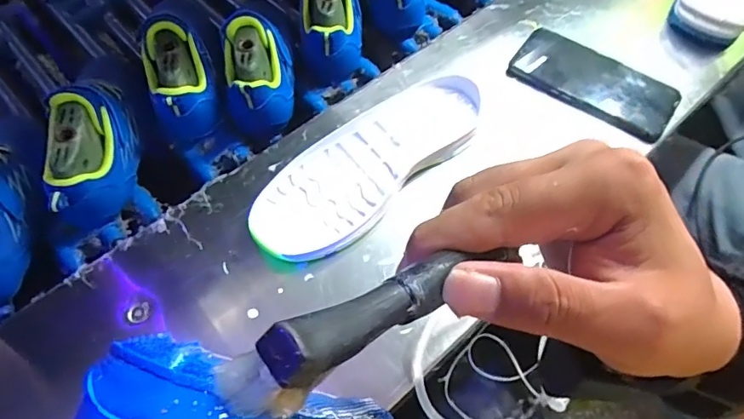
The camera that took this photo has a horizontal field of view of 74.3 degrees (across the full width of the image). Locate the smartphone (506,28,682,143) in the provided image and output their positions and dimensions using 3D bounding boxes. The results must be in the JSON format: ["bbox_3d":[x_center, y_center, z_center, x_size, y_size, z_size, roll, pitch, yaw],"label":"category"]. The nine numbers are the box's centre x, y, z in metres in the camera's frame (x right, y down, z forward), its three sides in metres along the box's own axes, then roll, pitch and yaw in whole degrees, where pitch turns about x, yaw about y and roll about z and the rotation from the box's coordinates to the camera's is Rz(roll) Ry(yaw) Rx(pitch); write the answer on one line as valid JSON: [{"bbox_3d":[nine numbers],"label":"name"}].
[{"bbox_3d":[0.220,-0.127,0.491,0.155,0.019,0.069,33,65,13],"label":"smartphone"}]

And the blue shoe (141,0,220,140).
[{"bbox_3d":[-0.184,-0.131,0.465,0.059,0.055,0.125,-9,86,-8],"label":"blue shoe"}]

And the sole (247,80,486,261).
[{"bbox_3d":[-0.002,-0.044,0.433,0.235,0.026,0.091,-39,71,-21],"label":"sole"}]

